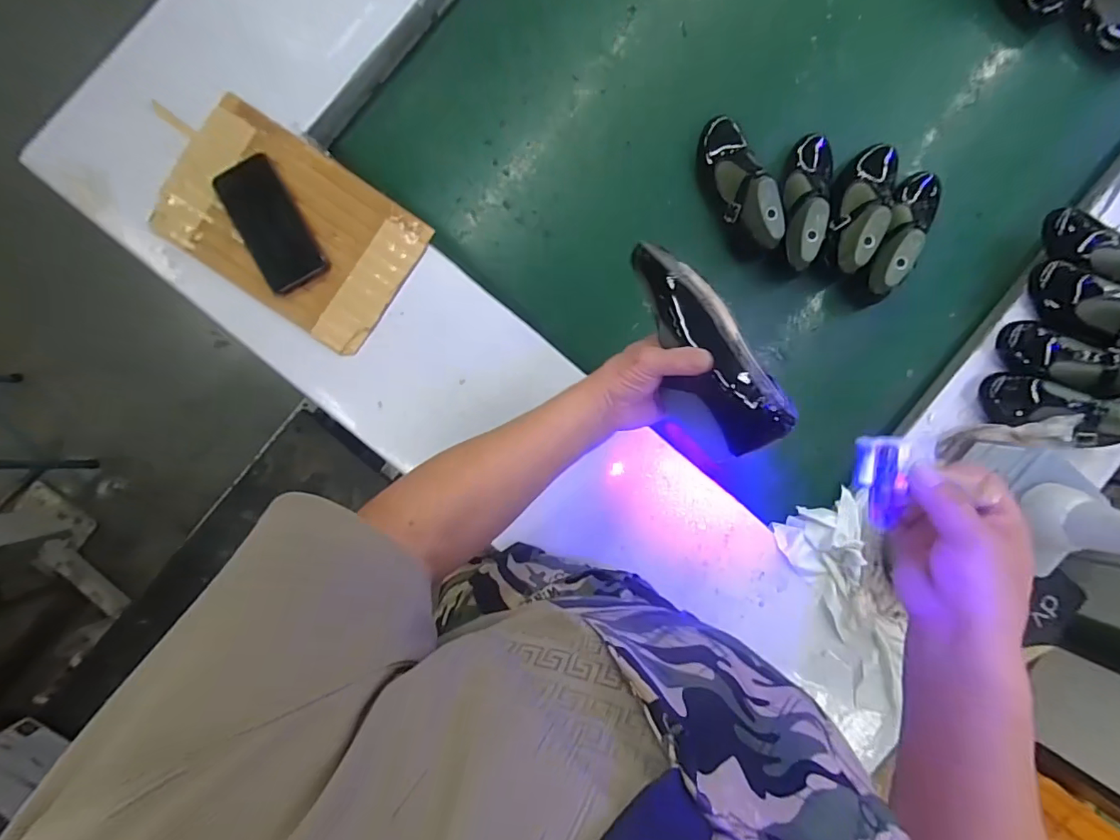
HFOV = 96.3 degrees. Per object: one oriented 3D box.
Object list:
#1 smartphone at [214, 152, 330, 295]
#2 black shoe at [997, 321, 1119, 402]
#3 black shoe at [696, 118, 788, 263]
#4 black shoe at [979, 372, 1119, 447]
[{"bbox_3d":[-0.356,-0.241,0.620,0.072,0.012,0.162,-29,92,-1],"label":"smartphone"},{"bbox_3d":[0.656,-0.066,0.625,0.191,0.062,0.064,23,90,10],"label":"black shoe"},{"bbox_3d":[0.233,-0.314,0.665,0.065,0.088,0.195,-14,92,-2],"label":"black shoe"},{"bbox_3d":[0.635,-0.007,0.624,0.183,0.072,0.067,17,91,-2],"label":"black shoe"}]

